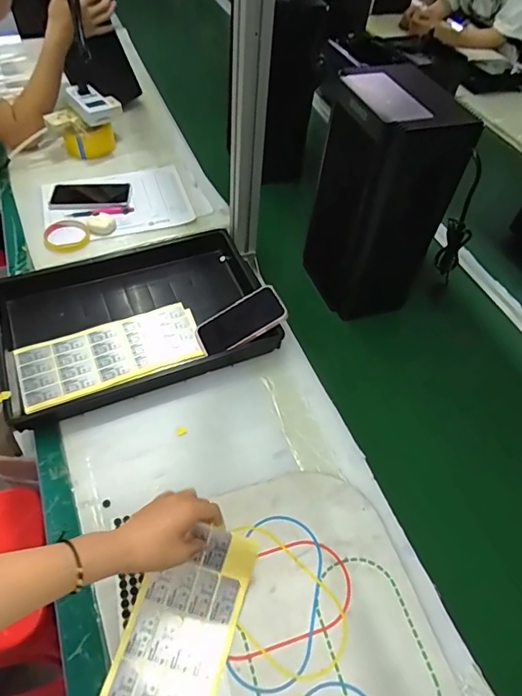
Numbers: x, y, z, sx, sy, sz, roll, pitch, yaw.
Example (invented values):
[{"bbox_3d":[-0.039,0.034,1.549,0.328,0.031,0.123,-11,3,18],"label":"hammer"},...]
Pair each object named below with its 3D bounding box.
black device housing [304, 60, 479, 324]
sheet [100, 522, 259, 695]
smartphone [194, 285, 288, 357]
[{"bbox_3d":[0.188,-0.240,0.773,0.167,0.346,0.149,-8,54,-9],"label":"black device housing"},{"bbox_3d":[-0.090,0.310,0.524,0.119,0.054,0.210,15,54,8],"label":"sheet"},{"bbox_3d":[-0.034,-0.041,0.782,0.151,0.010,0.080,-30,57,2],"label":"smartphone"}]

